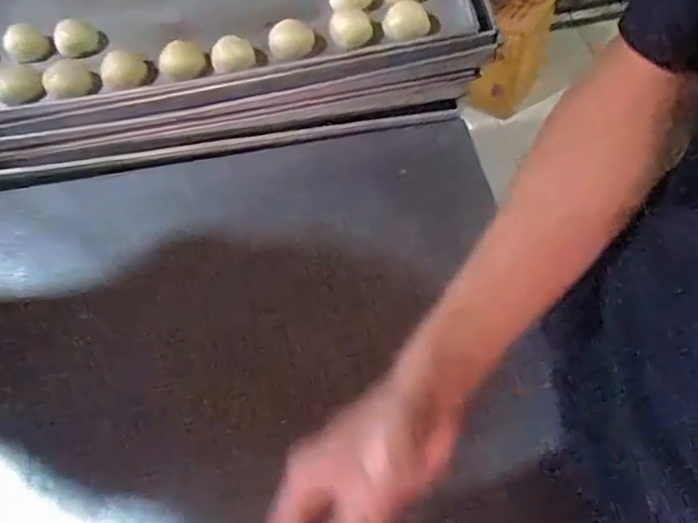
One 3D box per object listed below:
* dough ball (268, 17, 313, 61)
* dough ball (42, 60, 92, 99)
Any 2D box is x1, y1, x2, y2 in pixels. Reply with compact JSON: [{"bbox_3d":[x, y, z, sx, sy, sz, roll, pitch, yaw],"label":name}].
[{"bbox_3d":[-0.065,-0.247,0.689,0.049,0.030,0.042,-6,56,1],"label":"dough ball"},{"bbox_3d":[-0.308,-0.198,0.679,0.050,0.029,0.039,-27,59,-13],"label":"dough ball"}]

